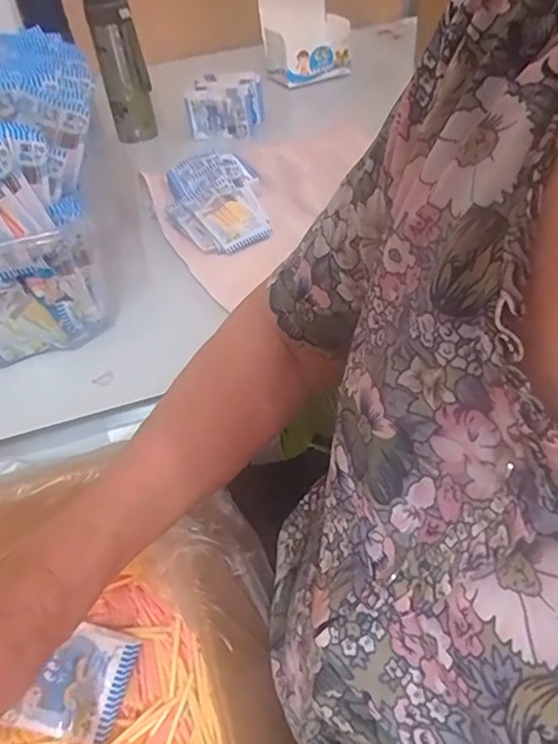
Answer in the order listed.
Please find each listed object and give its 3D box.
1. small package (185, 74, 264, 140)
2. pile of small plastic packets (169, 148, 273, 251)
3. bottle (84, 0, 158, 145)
[{"bbox_3d":[-0.091,-0.442,0.935,0.111,0.072,0.083,7,45,13],"label":"small package"},{"bbox_3d":[-0.079,-0.214,0.694,0.117,0.040,0.182,-10,44,-4],"label":"pile of small plastic packets"},{"bbox_3d":[-0.254,-0.501,0.893,0.072,0.254,0.062,-11,44,-6],"label":"bottle"}]

